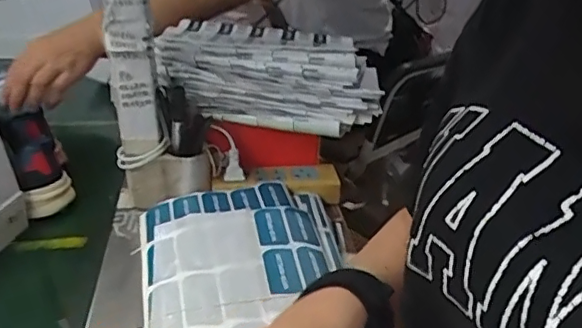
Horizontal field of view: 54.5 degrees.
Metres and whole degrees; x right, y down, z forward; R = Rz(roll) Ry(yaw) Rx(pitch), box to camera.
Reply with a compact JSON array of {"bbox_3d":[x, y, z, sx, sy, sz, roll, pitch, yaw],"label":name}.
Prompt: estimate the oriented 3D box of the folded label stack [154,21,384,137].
[{"bbox_3d":[-0.028,-0.120,0.721,0.274,0.076,0.187,4,27,5],"label":"folded label stack"}]

